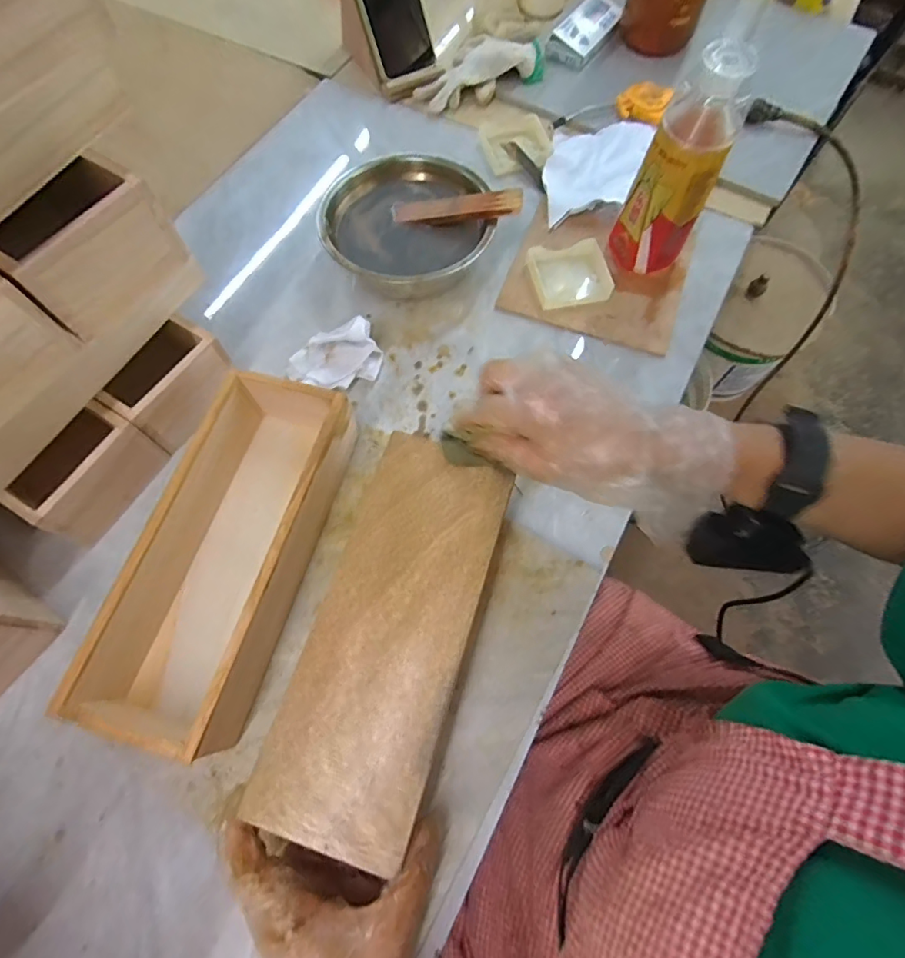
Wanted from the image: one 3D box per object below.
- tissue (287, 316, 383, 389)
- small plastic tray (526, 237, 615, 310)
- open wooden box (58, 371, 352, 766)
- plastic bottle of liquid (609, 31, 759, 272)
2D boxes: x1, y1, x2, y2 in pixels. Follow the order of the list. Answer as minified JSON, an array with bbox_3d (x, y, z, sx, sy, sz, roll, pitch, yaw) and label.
[{"bbox_3d":[-0.115,-0.119,0.463,0.090,0.044,0.063,-24,69,-9],"label":"tissue"},{"bbox_3d":[0.122,-0.214,0.508,0.079,0.023,0.066,-11,68,-4],"label":"small plastic tray"},{"bbox_3d":[-0.172,0.050,0.378,0.110,0.077,0.264,15,69,7],"label":"open wooden box"},{"bbox_3d":[0.208,-0.285,0.451,0.068,0.180,0.075,23,70,10],"label":"plastic bottle of liquid"}]

